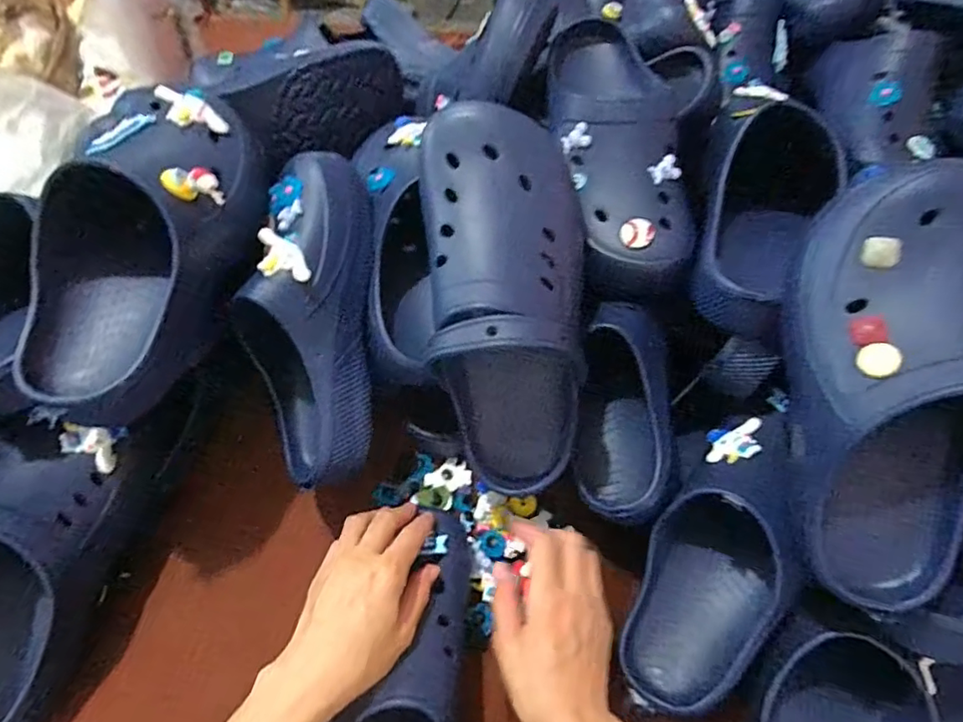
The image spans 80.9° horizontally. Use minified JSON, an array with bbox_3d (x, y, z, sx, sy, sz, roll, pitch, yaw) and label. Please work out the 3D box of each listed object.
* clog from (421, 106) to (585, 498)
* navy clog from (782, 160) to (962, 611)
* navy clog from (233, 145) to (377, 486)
[{"bbox_3d":[0.016,-0.035,0.416,0.111,0.091,0.293,-7,100,-10],"label":"clog"},{"bbox_3d":[0.259,0.017,0.349,0.106,0.098,0.273,4,91,-2],"label":"navy clog"},{"bbox_3d":[-0.144,-0.039,0.466,0.104,0.089,0.277,-1,89,-5],"label":"navy clog"}]

